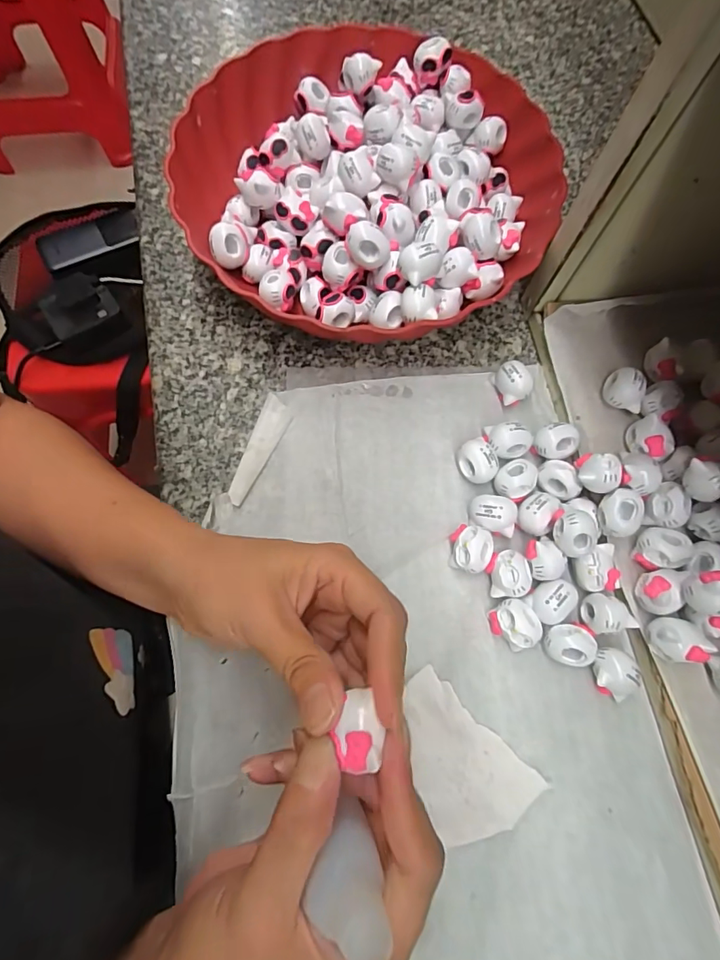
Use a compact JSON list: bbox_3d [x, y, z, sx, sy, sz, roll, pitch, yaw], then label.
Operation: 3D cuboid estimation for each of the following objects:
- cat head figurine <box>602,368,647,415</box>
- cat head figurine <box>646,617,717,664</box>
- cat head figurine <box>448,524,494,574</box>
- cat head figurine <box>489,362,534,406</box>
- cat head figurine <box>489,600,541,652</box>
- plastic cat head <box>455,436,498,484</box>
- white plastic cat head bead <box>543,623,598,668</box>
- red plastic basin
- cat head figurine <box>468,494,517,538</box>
[{"bbox_3d":[0.152,-0.052,0.272,0.020,0.015,0.022,15,73,3],"label":"cat head figurine"},{"bbox_3d":[0.155,0.079,0.233,0.022,0.016,0.021,0,73,-2],"label":"cat head figurine"},{"bbox_3d":[0.061,0.038,0.260,0.021,0.019,0.025,-3,73,-3],"label":"cat head figurine"},{"bbox_3d":[0.094,-0.059,0.290,0.018,0.020,0.023,-8,73,-4],"label":"cat head figurine"},{"bbox_3d":[0.082,0.075,0.249,0.025,0.019,0.021,39,75,10],"label":"cat head figurine"},{"bbox_3d":[0.067,-0.010,0.274,0.019,0.021,0.024,-25,75,-9],"label":"plastic cat head"},{"bbox_3d":[0.109,0.086,0.247,0.025,0.019,0.020,7,72,0],"label":"white plastic cat head bead"},{"bbox_3d":[0.003,-0.192,0.311,0.230,0.058,0.227,1,73,-2],"label":"red plastic basin"},{"bbox_3d":[0.073,0.020,0.266,0.025,0.022,0.020,11,73,2],"label":"cat head figurine"}]

